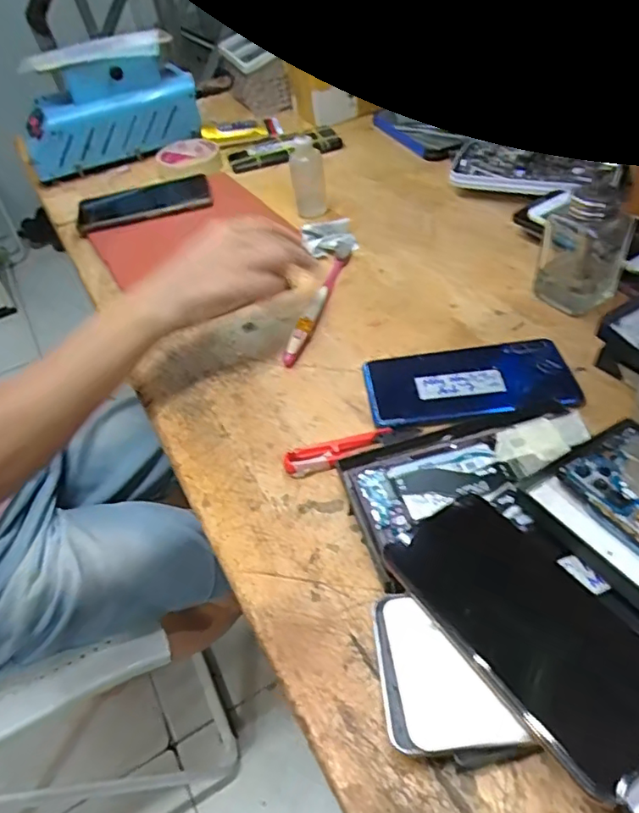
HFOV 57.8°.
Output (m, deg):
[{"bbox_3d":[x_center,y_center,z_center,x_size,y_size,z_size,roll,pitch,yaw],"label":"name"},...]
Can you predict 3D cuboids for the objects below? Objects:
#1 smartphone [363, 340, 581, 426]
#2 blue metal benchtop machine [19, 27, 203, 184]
[{"bbox_3d":[0.116,-0.019,0.450,0.154,0.011,0.080,-7,46,2],"label":"smartphone"},{"bbox_3d":[-0.280,-0.400,0.770,0.234,0.142,0.098,-27,50,-17],"label":"blue metal benchtop machine"}]

